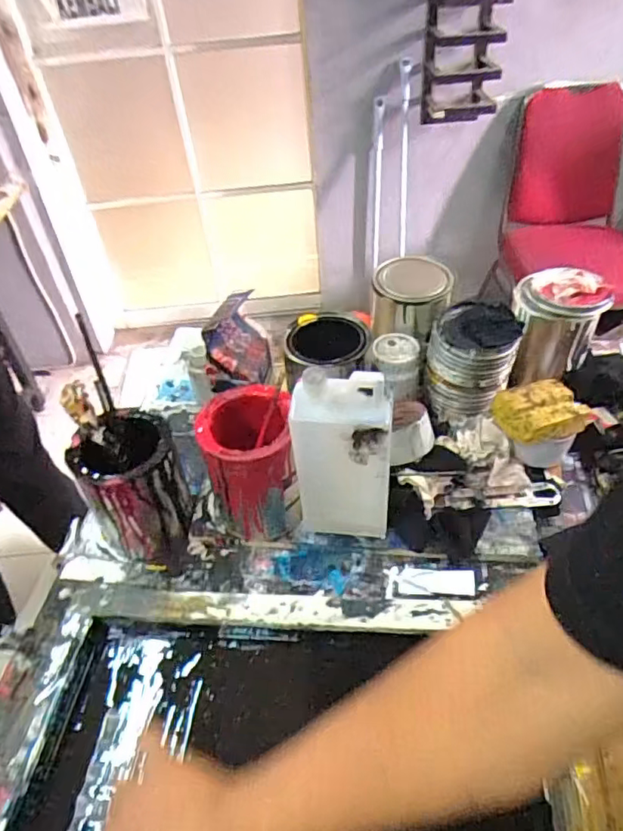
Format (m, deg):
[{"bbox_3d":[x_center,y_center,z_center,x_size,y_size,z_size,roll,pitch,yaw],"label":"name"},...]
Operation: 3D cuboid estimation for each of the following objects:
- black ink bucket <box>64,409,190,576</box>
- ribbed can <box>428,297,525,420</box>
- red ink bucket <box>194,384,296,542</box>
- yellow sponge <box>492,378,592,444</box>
[{"bbox_3d":[-0.197,0.082,0.633,0.105,0.142,0.112,-3,45,3],"label":"black ink bucket"},{"bbox_3d":[0.204,-0.070,0.721,0.100,0.112,0.094,-3,45,3],"label":"ribbed can"},{"bbox_3d":[-0.067,0.052,0.636,0.098,0.140,0.111,-5,45,0],"label":"red ink bucket"},{"bbox_3d":[0.269,-0.006,0.666,0.105,0.029,0.070,-17,46,-12],"label":"yellow sponge"}]

